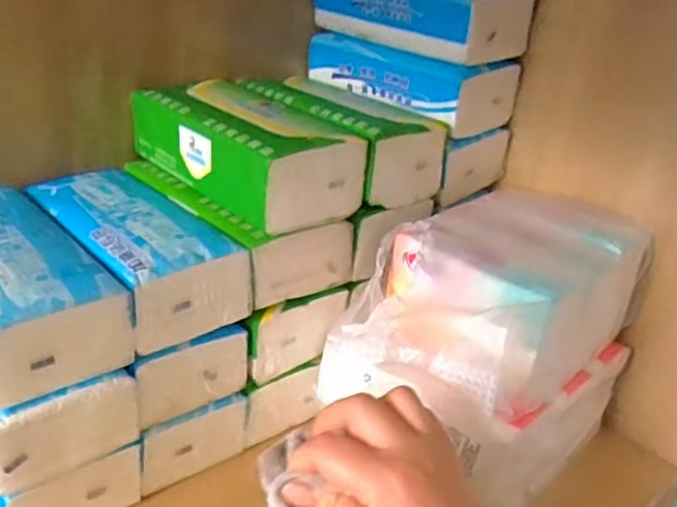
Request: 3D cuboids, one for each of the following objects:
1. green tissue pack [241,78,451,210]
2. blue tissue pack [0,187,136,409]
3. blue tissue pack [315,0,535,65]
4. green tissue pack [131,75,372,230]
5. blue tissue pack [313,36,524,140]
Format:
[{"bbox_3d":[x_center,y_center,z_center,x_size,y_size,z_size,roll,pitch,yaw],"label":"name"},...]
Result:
[{"bbox_3d":[-0.006,-0.096,0.547,0.164,0.060,0.100,26,30,34],"label":"green tissue pack"},{"bbox_3d":[-0.208,0.017,0.406,0.090,0.058,0.166,-17,34,-42],"label":"blue tissue pack"},{"bbox_3d":[0.070,-0.207,0.575,0.092,0.053,0.165,-14,32,-39],"label":"blue tissue pack"},{"bbox_3d":[-0.070,-0.079,0.498,0.088,0.059,0.165,-16,34,-42],"label":"green tissue pack"},{"bbox_3d":[0.062,-0.158,0.600,0.173,0.051,0.084,27,31,37],"label":"blue tissue pack"}]

